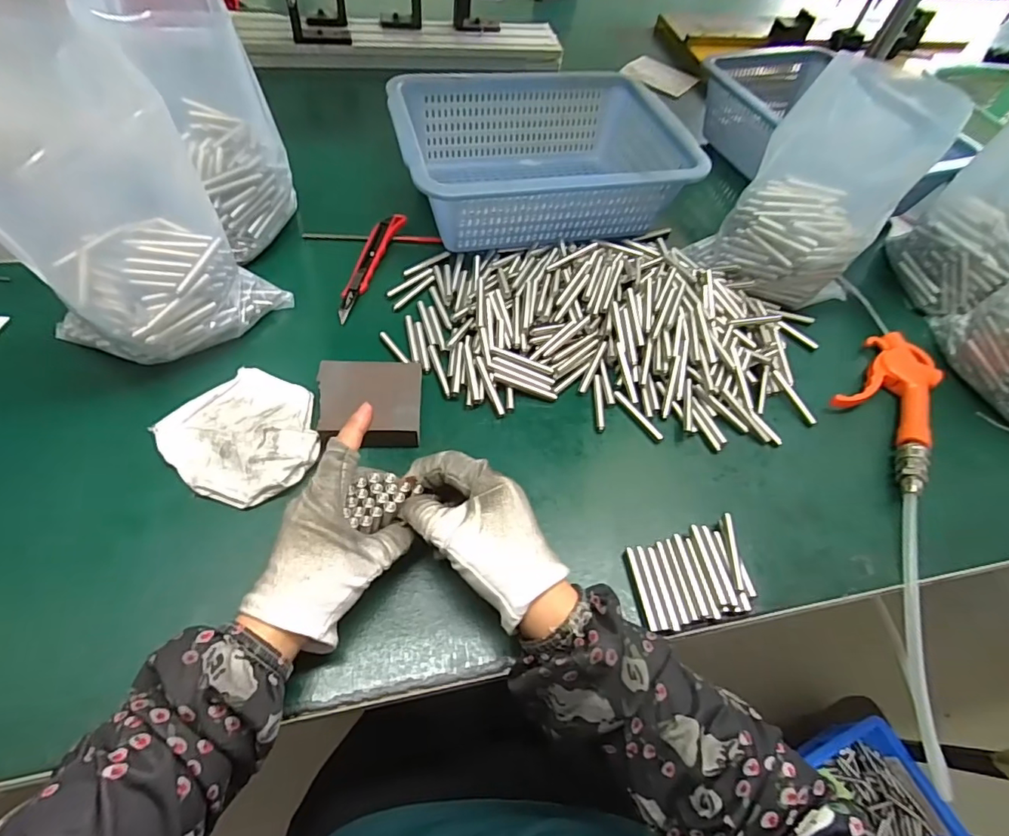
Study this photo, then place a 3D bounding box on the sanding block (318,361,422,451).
[{"bbox_3d":[-0.108,-0.009,0.416,0.079,0.025,0.076,0,56,-5],"label":"sanding block"}]

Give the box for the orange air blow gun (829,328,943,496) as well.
[{"bbox_3d":[0.350,-0.014,0.479,0.076,0.043,0.183,32,59,16],"label":"orange air blow gun"}]

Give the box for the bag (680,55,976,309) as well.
[{"bbox_3d":[0.298,-0.213,0.499,0.137,0.195,0.129,-24,62,-20],"label":"bag"}]

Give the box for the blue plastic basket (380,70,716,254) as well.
[{"bbox_3d":[0.035,-0.300,0.585,0.297,0.085,0.218,-10,58,-12],"label":"blue plastic basket"}]

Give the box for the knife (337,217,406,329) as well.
[{"bbox_3d":[-0.137,-0.156,0.516,0.024,0.011,0.149,15,56,5],"label":"knife"}]

